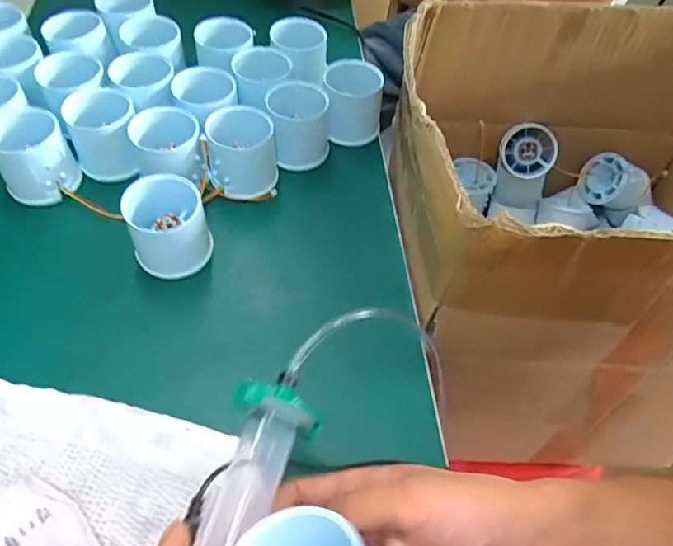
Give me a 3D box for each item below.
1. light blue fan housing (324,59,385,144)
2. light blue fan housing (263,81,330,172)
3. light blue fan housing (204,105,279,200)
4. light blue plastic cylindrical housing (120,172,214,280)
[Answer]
[{"bbox_3d":[0.014,-0.148,0.477,0.048,0.057,0.047,3,54,-1],"label":"light blue fan housing"},{"bbox_3d":[-0.031,-0.123,0.461,0.051,0.048,0.063,-5,54,-7],"label":"light blue fan housing"},{"bbox_3d":[-0.075,-0.096,0.437,0.052,0.051,0.054,-3,54,-5],"label":"light blue fan housing"},{"bbox_3d":[-0.120,-0.034,0.386,0.054,0.050,0.051,-15,56,-13],"label":"light blue plastic cylindrical housing"}]

